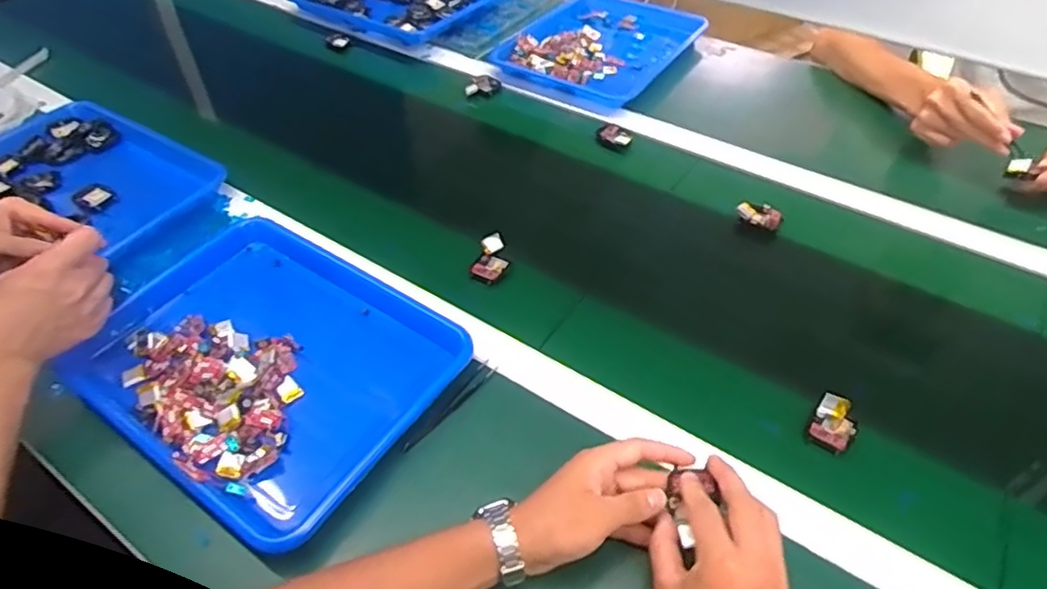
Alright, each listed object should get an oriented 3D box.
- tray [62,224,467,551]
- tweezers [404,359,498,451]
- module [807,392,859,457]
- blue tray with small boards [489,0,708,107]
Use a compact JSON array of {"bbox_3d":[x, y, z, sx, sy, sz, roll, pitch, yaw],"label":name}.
[{"bbox_3d":[-0.245,0.061,0.601,0.334,0.037,0.252,26,53,23],"label":"tray"},{"bbox_3d":[-0.065,0.103,0.580,0.013,0.012,0.116,28,54,25],"label":"tweezers"},{"bbox_3d":[0.278,0.115,0.557,0.037,0.020,0.045,27,53,24],"label":"module"},{"bbox_3d":[0.137,-0.422,1.058,0.265,0.041,0.348,27,53,24],"label":"blue tray with small boards"}]

